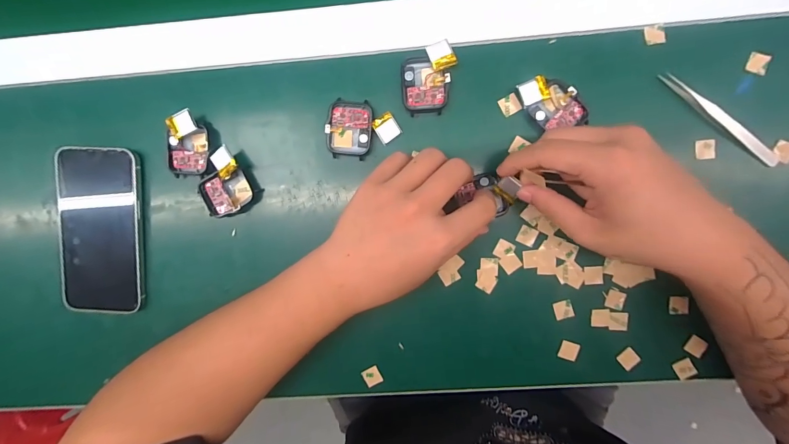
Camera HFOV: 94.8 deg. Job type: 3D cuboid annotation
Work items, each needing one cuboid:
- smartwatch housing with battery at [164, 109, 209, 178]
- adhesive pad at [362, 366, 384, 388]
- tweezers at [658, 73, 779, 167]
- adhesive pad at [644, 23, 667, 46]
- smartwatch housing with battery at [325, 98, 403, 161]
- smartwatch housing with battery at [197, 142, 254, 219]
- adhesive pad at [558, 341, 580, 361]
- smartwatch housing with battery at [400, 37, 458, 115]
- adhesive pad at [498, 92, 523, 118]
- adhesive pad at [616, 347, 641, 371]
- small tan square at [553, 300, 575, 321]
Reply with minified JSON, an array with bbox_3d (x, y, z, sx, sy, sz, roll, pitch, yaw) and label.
[{"bbox_3d":[-0.175,-0.065,0.307,0.037,0.018,0.053,4,94,2],"label":"smartwatch housing with battery"},{"bbox_3d":[-0.020,0.140,0.329,0.015,0.004,0.017,-28,92,4],"label":"adhesive pad"},{"bbox_3d":[0.264,-0.082,0.292,0.115,0.012,0.013,35,94,0],"label":"tweezers"},{"bbox_3d":[0.211,-0.151,0.293,0.015,0.004,0.015,-6,92,16],"label":"adhesive pad"},{"bbox_3d":[-0.026,-0.077,0.303,0.058,0.014,0.045,5,94,2],"label":"smartwatch housing with battery"},{"bbox_3d":[-0.147,-0.032,0.309,0.043,0.020,0.050,-23,93,3],"label":"smartwatch housing with battery"},{"bbox_3d":[0.153,0.113,0.317,0.015,0.004,0.015,15,94,1],"label":"adhesive pad"},{"bbox_3d":[0.026,-0.116,0.296,0.041,0.018,0.052,2,94,2],"label":"smartwatch housing with battery"},{"bbox_3d":[0.096,-0.097,0.300,0.015,0.004,0.016,-26,92,3],"label":"adhesive pad"},{"bbox_3d":[0.204,0.119,0.315,0.016,0.004,0.016,-42,84,2],"label":"adhesive pad"},{"bbox_3d":[0.147,0.077,0.315,0.015,0.004,0.015,-18,88,8],"label":"small tan square"}]

